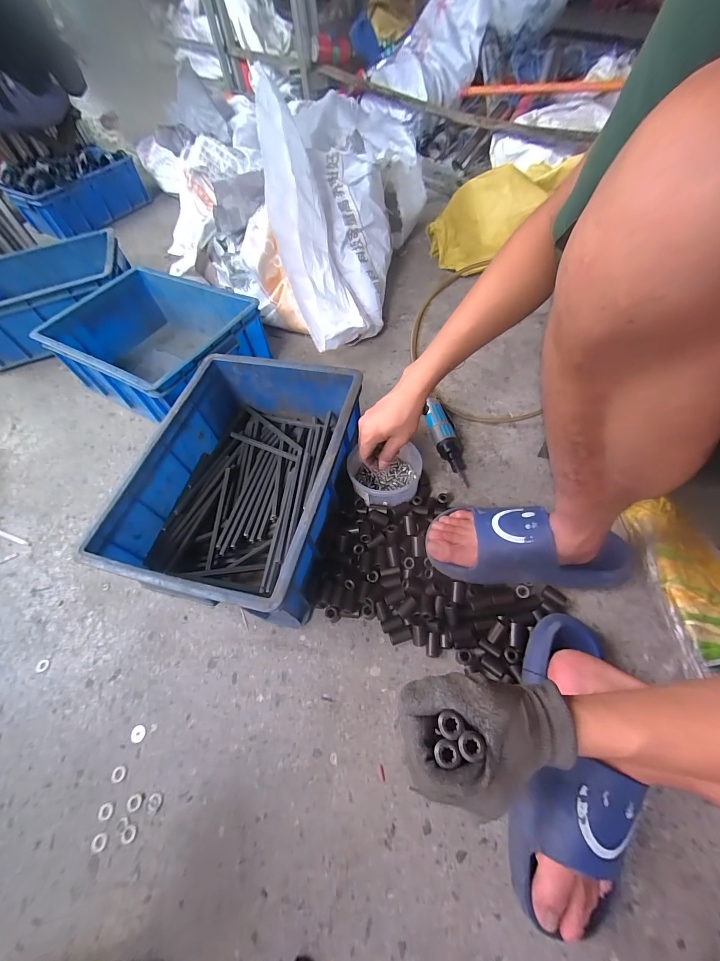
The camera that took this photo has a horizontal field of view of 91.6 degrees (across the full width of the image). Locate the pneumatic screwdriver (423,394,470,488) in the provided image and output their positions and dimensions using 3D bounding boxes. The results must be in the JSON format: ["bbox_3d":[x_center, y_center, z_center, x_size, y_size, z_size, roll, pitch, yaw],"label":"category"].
[{"bbox_3d":[0.159,-0.081,0.652,0.048,0.043,0.200,-13,58,-4],"label":"pneumatic screwdriver"}]

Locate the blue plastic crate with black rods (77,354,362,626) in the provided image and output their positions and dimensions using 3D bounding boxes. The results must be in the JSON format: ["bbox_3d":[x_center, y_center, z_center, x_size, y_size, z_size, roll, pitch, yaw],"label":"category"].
[{"bbox_3d":[-0.175,-0.002,0.575,0.286,0.152,0.390,10,59,11],"label":"blue plastic crate with black rods"}]

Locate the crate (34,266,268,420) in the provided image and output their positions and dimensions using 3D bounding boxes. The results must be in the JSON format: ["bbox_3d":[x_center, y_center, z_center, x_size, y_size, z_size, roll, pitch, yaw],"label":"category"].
[{"bbox_3d":[-0.452,-0.303,0.791,0.432,0.157,0.294,25,63,18],"label":"crate"}]

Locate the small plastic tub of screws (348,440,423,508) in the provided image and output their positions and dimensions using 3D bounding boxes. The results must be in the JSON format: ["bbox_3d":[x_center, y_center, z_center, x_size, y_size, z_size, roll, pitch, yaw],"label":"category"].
[{"bbox_3d":[0.042,-0.006,0.589,0.117,0.072,0.105,-2,58,3],"label":"small plastic tub of screws"}]

